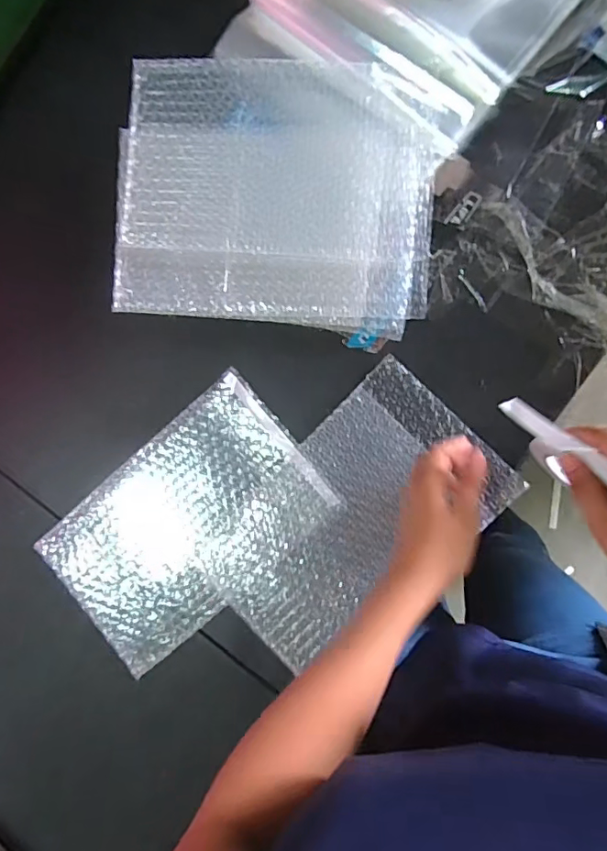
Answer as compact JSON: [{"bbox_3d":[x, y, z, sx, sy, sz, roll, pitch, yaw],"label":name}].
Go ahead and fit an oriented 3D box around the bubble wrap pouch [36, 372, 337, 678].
[{"bbox_3d":[-0.124,0.104,0.551,0.290,0.018,0.182,-42,85,7],"label":"bubble wrap pouch"}]

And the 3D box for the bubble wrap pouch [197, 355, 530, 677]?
[{"bbox_3d":[0.046,0.096,0.523,0.295,0.008,0.179,-45,83,3],"label":"bubble wrap pouch"}]

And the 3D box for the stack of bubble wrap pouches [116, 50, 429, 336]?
[{"bbox_3d":[-0.029,-0.228,0.518,0.305,0.045,0.248,4,91,8],"label":"stack of bubble wrap pouches"}]

